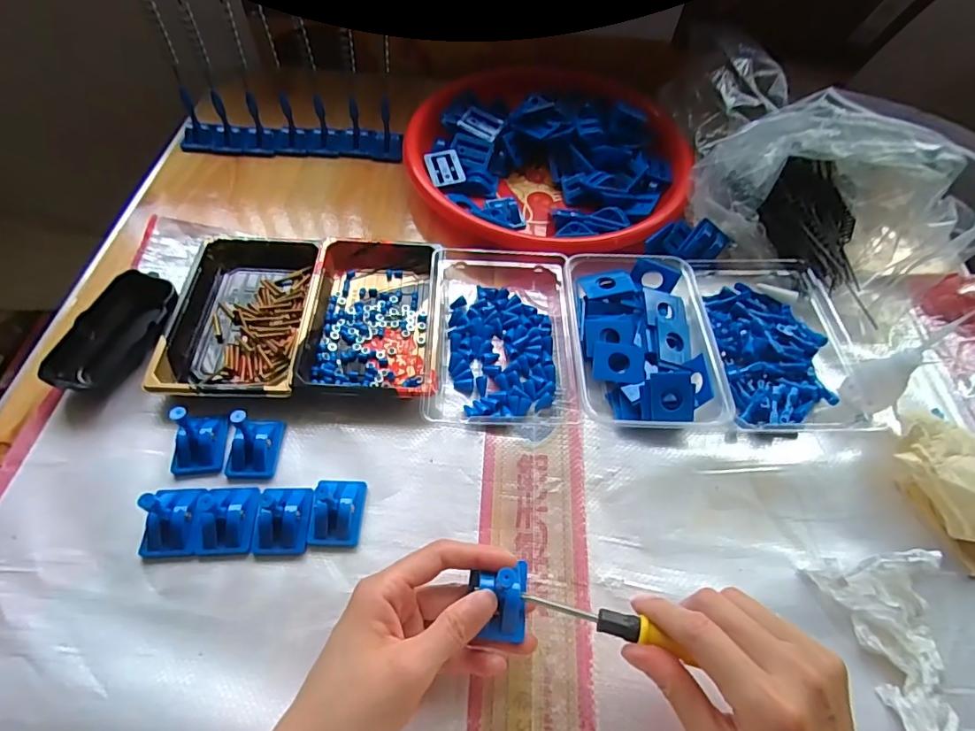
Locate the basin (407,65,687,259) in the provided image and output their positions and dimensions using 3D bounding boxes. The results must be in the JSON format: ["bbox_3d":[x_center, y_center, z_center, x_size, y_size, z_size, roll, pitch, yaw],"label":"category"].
[{"bbox_3d":[0.067,-0.233,0.545,0.284,0.058,0.280,2,56,-2],"label":"basin"}]

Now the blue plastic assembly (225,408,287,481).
[{"bbox_3d":[-0.168,0.052,0.359,0.032,0.040,0.046,5,56,0],"label":"blue plastic assembly"}]

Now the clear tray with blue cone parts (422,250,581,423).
[{"bbox_3d":[0.013,-0.033,0.428,0.117,0.031,0.166,0,56,-4],"label":"clear tray with blue cone parts"}]

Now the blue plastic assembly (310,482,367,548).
[{"bbox_3d":[-0.103,0.097,0.346,0.033,0.019,0.045,1,56,-3],"label":"blue plastic assembly"}]

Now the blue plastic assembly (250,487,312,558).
[{"bbox_3d":[-0.138,0.102,0.342,0.036,0.019,0.045,-1,56,-4],"label":"blue plastic assembly"}]

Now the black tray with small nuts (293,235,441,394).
[{"bbox_3d":[-0.099,-0.045,0.431,0.099,0.027,0.162,2,56,-2],"label":"black tray with small nuts"}]

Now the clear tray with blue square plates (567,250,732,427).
[{"bbox_3d":[0.125,-0.026,0.422,0.108,0.033,0.158,1,56,-3],"label":"clear tray with blue square plates"}]

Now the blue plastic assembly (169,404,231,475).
[{"bbox_3d":[-0.205,0.050,0.353,0.033,0.041,0.038,-1,56,-4],"label":"blue plastic assembly"}]

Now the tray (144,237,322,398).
[{"bbox_3d":[-0.202,-0.043,0.426,0.106,0.023,0.161,1,56,-3],"label":"tray"}]

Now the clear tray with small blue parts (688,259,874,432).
[{"bbox_3d":[0.245,-0.029,0.437,0.105,0.032,0.179,0,56,-3],"label":"clear tray with small blue parts"}]

